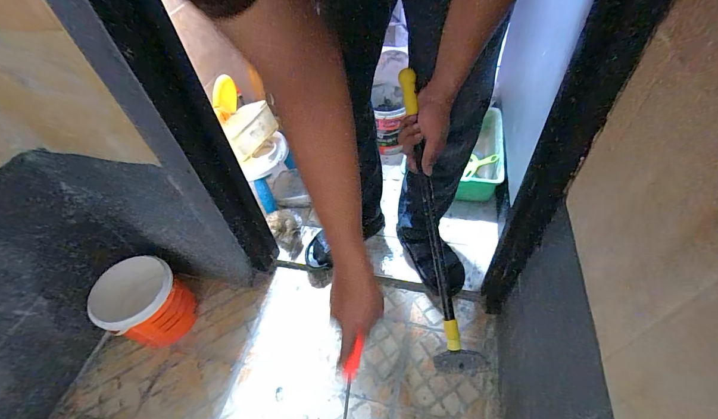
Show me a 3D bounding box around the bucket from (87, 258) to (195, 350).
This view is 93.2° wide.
[{"bbox_3d":[-0.553,0.243,0.881,0.171,0.174,0.167,-2,49,2],"label":"bucket"}]

